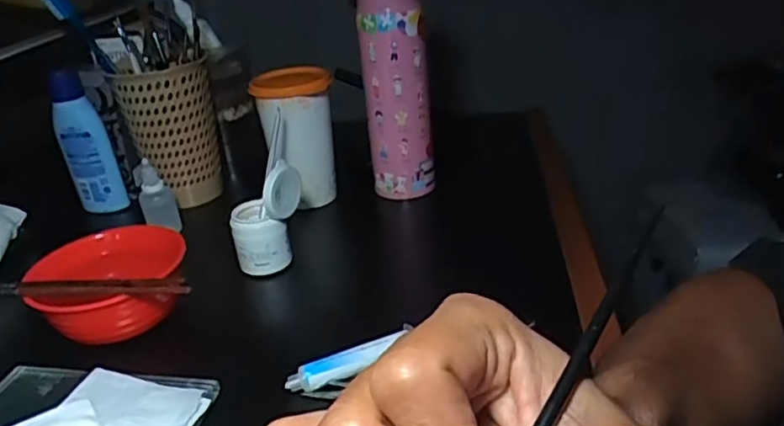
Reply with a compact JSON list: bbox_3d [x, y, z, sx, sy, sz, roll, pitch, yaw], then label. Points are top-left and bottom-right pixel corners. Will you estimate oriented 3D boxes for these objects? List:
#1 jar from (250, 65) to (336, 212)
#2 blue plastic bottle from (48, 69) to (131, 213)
[{"bbox_3d":[-0.092,-0.073,0.612,0.066,0.124,0.070,-4,26,2],"label":"jar"},{"bbox_3d":[-0.305,-0.068,0.628,0.043,0.144,0.028,-21,30,-29],"label":"blue plastic bottle"}]

